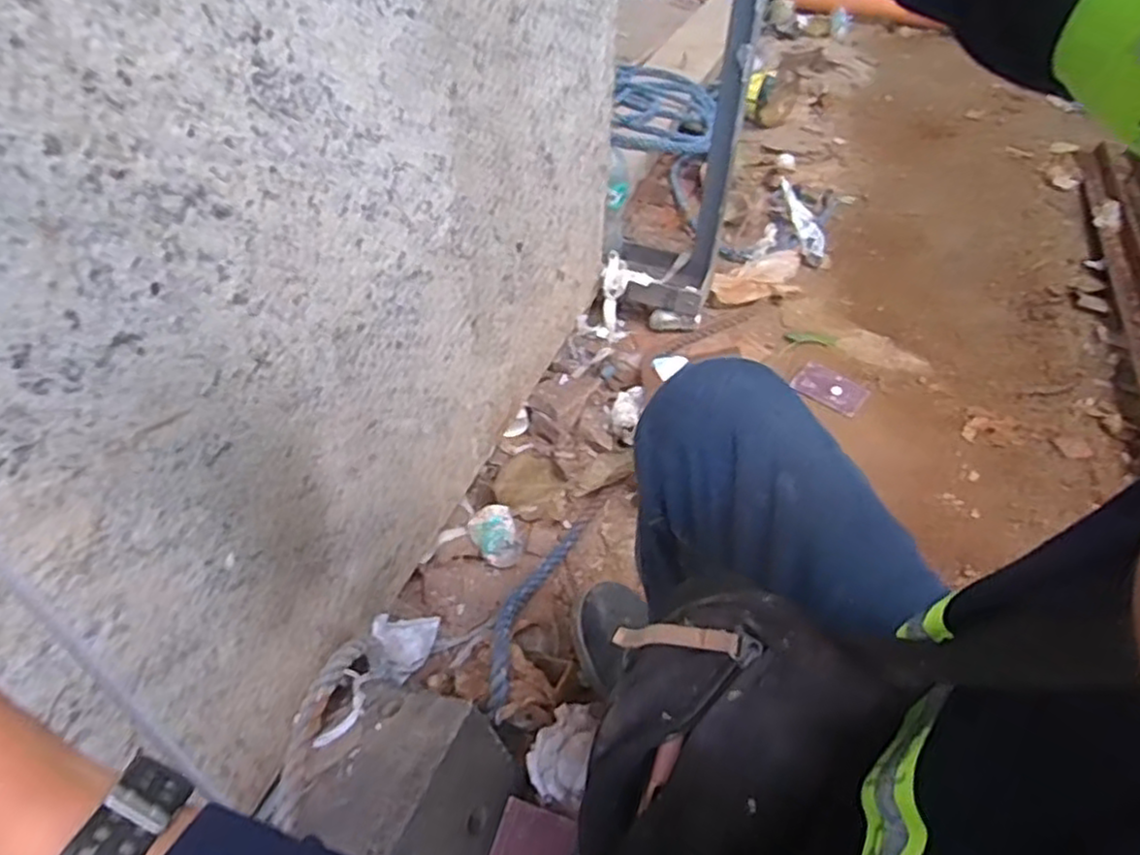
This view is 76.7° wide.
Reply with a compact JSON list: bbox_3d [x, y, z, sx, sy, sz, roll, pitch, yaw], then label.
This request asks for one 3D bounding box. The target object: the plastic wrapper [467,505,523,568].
[{"bbox_3d":[-0.106,0.157,1.031,0.069,0.035,0.090,-11,47,-13],"label":"plastic wrapper"}]

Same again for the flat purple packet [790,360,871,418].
[{"bbox_3d":[0.476,-0.074,1.319,0.129,0.011,0.096,36,58,27],"label":"flat purple packet"}]

